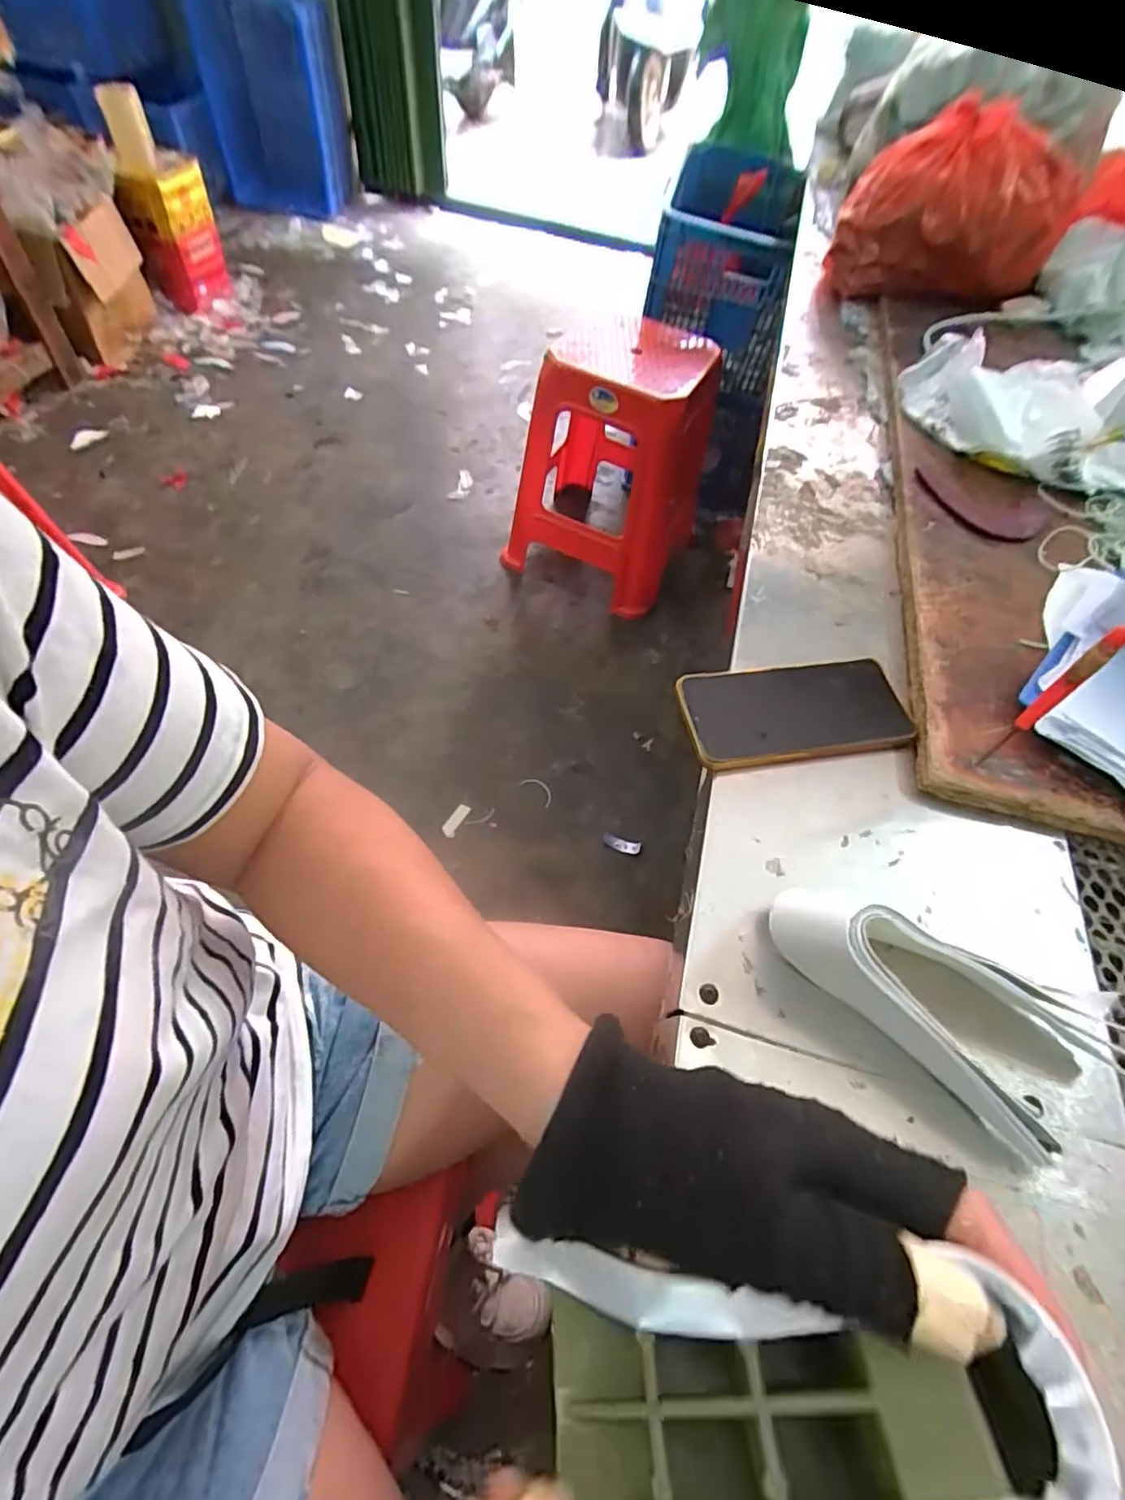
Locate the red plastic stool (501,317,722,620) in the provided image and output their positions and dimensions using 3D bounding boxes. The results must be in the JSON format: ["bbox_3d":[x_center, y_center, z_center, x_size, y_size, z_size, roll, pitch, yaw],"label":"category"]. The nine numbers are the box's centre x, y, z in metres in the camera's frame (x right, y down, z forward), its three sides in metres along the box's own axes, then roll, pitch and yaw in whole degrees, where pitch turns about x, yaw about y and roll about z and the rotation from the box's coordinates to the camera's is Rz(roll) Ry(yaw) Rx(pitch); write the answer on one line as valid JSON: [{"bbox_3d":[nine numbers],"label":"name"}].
[{"bbox_3d":[0.108,-0.658,1.397,0.390,0.509,0.375,24,58,9],"label":"red plastic stool"}]

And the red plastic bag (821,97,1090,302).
[{"bbox_3d":[0.482,-0.672,0.768,0.153,0.184,0.238,-40,69,-23],"label":"red plastic bag"}]

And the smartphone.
[{"bbox_3d":[0.167,-0.029,0.434,0.161,0.008,0.077,-6,58,-10],"label":"smartphone"}]

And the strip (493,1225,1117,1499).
[{"bbox_3d":[0.053,0.165,0.160,0.145,0.023,0.068,-15,41,7],"label":"strip"}]

